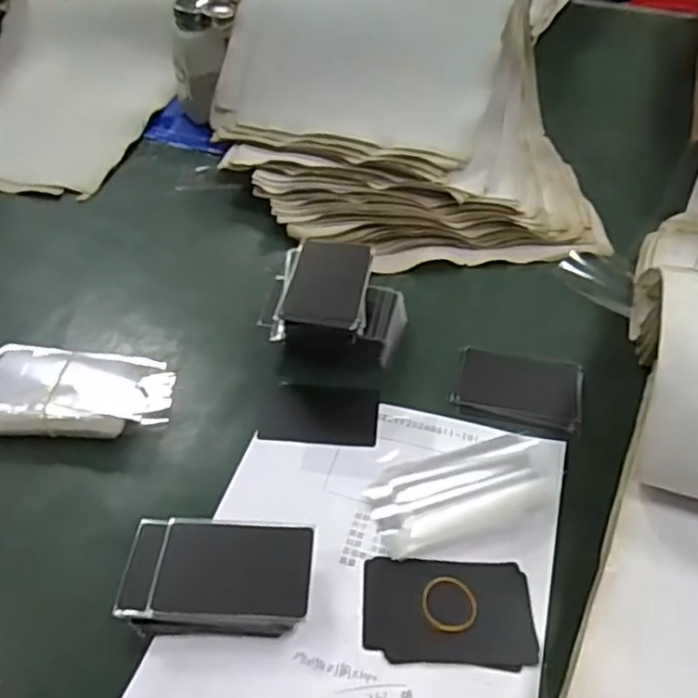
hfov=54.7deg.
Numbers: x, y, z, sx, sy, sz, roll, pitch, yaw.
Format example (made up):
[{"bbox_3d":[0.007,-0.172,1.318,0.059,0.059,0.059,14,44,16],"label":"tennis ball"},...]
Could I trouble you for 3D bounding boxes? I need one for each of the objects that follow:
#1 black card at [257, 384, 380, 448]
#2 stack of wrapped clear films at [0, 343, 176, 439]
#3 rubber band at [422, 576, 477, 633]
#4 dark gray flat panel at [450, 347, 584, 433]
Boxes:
[{"bbox_3d":[-0.020,0.048,0.496,0.082,0.005,0.051,3,47,6],"label":"black card"},{"bbox_3d":[-0.200,0.032,0.493,0.129,0.031,0.069,0,46,3],"label":"stack of wrapped clear films"},{"bbox_3d":[0.058,0.147,0.391,0.031,0.004,0.031,-2,46,2],"label":"rubber band"},{"bbox_3d":[0.127,0.029,0.504,0.090,0.004,0.064,9,48,12],"label":"dark gray flat panel"}]

